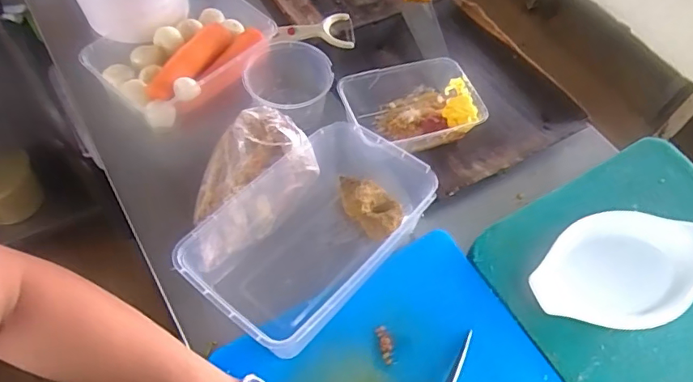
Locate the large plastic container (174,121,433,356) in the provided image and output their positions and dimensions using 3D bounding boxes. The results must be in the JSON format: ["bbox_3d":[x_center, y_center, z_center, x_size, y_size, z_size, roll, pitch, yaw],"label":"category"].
[{"bbox_3d":[-0.031,0.032,0.557,0.167,0.078,0.284,38,64,17],"label":"large plastic container"}]

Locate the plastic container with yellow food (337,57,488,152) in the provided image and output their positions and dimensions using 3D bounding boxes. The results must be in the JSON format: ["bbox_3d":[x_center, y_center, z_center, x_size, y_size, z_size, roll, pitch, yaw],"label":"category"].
[{"bbox_3d":[0.084,-0.108,0.672,0.177,0.052,0.116,-12,61,-11],"label":"plastic container with yellow food"}]

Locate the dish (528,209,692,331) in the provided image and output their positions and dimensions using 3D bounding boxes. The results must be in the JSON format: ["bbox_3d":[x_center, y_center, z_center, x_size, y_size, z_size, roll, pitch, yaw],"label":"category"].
[{"bbox_3d":[0.307,0.089,0.574,0.216,0.033,0.125,-17,62,-14],"label":"dish"}]

